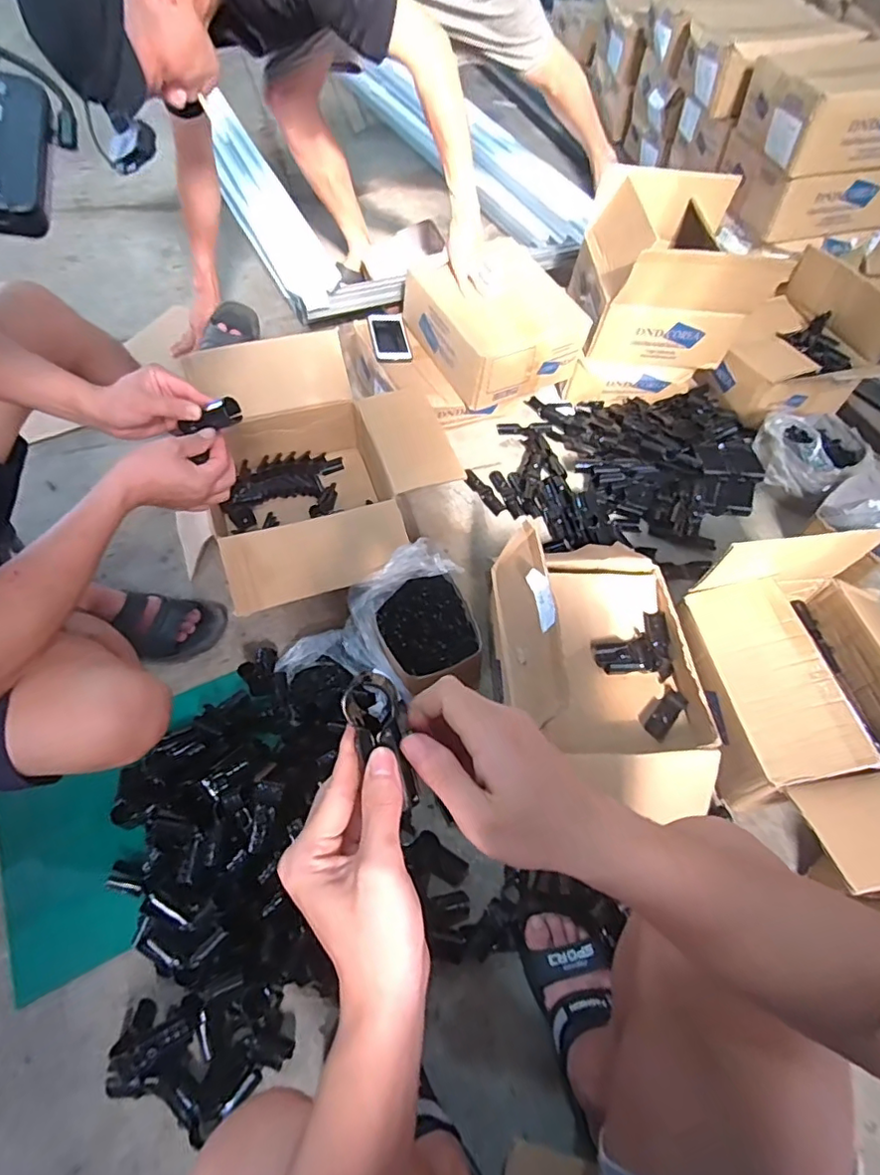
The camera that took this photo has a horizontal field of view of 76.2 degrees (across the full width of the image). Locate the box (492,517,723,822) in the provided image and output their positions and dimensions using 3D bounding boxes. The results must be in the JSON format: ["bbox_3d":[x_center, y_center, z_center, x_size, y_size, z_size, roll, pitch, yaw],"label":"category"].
[{"bbox_3d":[0.243,0.104,0.804,0.285,0.183,0.385,-2,57,-6],"label":"box"}]

